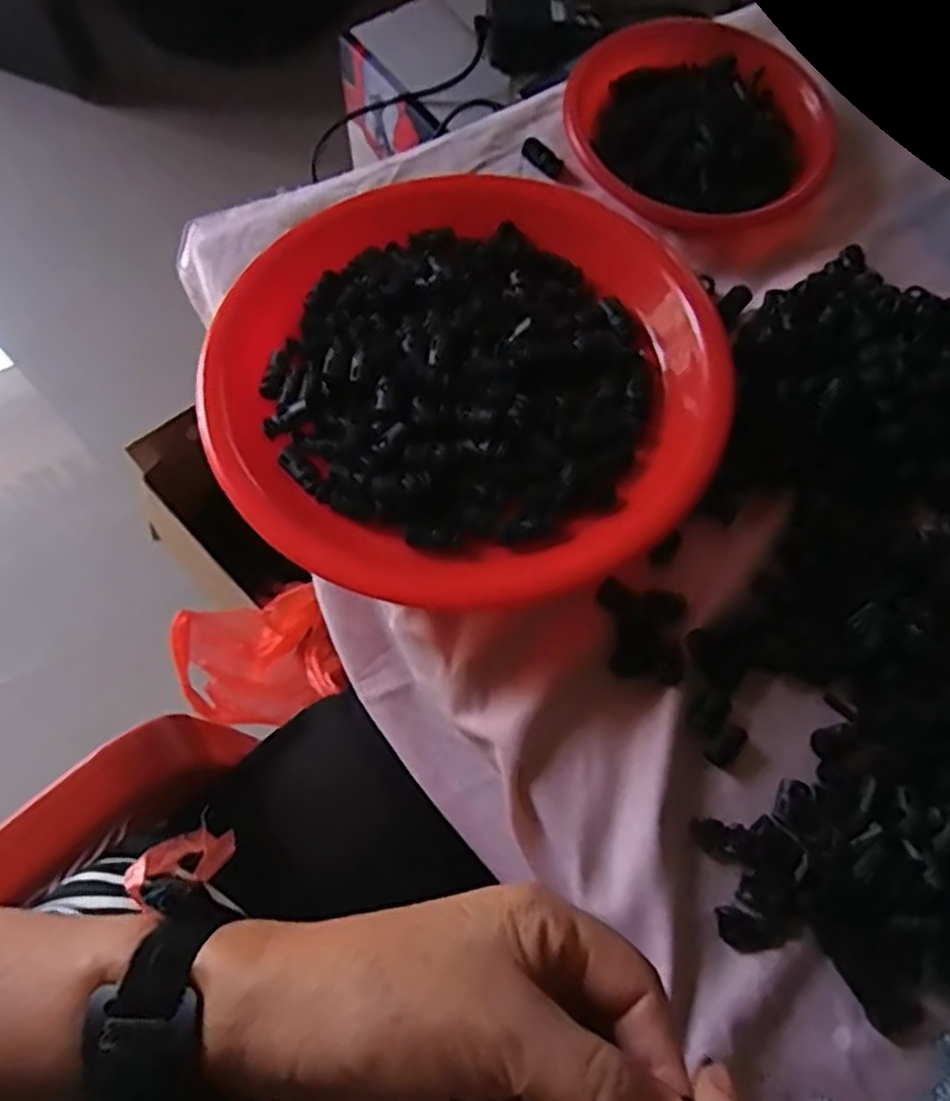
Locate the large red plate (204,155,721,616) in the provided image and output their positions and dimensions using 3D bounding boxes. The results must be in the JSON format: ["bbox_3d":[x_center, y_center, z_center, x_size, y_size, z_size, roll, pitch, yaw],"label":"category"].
[{"bbox_3d":[-0.002,-0.098,0.396,0.249,0.040,0.269,1,70,-3],"label":"large red plate"}]

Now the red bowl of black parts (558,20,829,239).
[{"bbox_3d":[0.135,-0.262,0.465,0.138,0.030,0.150,1,70,-3],"label":"red bowl of black parts"}]

